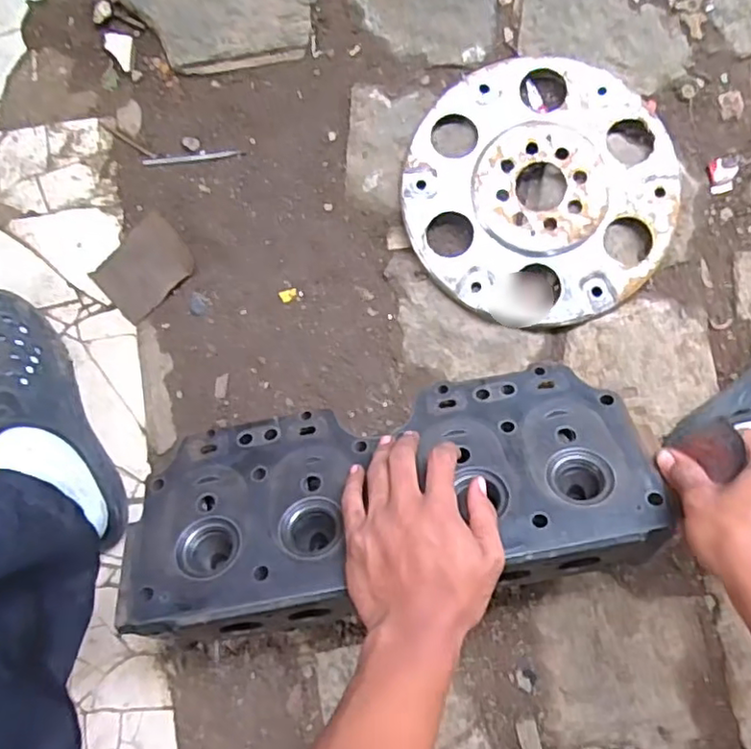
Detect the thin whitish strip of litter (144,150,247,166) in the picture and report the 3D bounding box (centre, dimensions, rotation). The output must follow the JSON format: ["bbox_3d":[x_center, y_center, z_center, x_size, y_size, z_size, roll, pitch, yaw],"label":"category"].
[{"bbox_3d":[-0.191,-0.229,0.677,0.106,0.006,0.010,-7,89,2],"label":"thin whitish strip of litter"}]

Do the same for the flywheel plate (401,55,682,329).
[{"bbox_3d":[0.163,-0.181,0.640,0.260,0.023,0.260,-3,89,2],"label":"flywheel plate"}]

